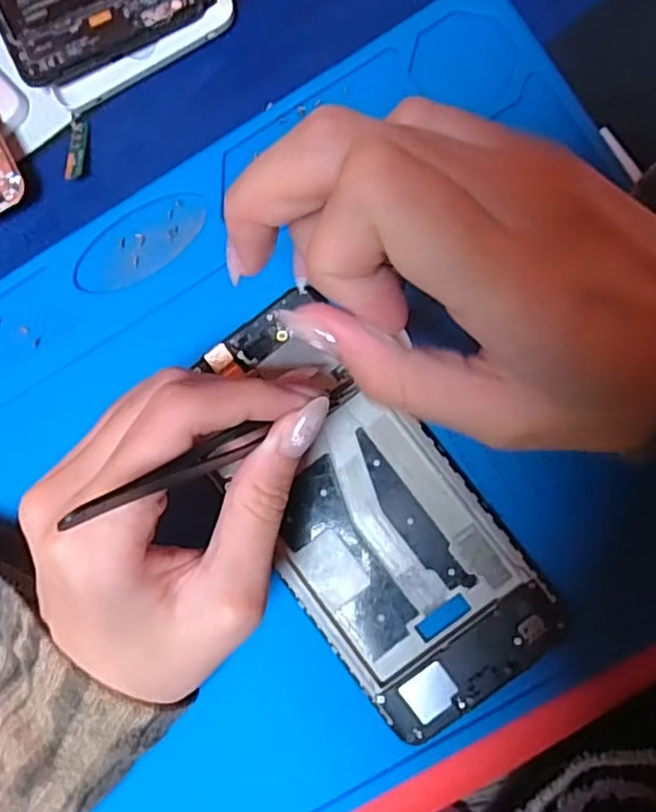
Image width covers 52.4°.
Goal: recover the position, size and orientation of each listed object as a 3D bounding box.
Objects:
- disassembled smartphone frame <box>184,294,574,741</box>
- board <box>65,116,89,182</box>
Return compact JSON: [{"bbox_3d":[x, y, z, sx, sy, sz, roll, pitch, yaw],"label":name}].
[{"bbox_3d":[0.011,0.035,0.231,0.069,0.006,0.147,-38,84,3],"label":"disassembled smartphone frame"},{"bbox_3d":[-0.096,-0.098,0.252,0.007,0.004,0.026,2,86,8],"label":"board"}]

